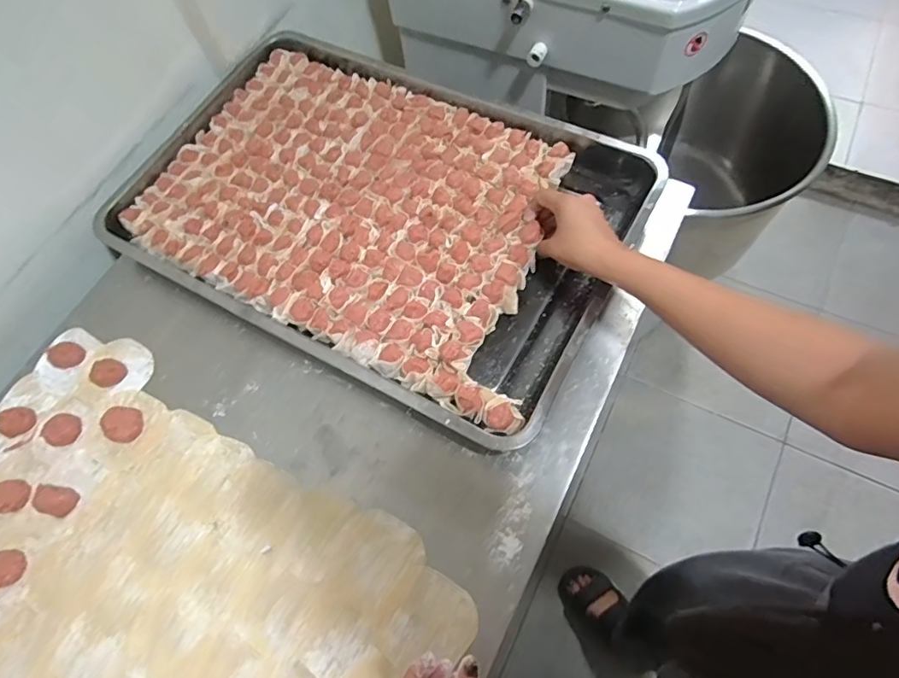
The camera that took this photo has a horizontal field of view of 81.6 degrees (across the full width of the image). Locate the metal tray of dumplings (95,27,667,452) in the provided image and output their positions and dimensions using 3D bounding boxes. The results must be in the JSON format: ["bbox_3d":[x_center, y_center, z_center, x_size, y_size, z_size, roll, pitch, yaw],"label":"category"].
[{"bbox_3d":[-0.093,-0.159,0.625,0.581,0.053,0.388,26,68,15],"label":"metal tray of dumplings"}]

